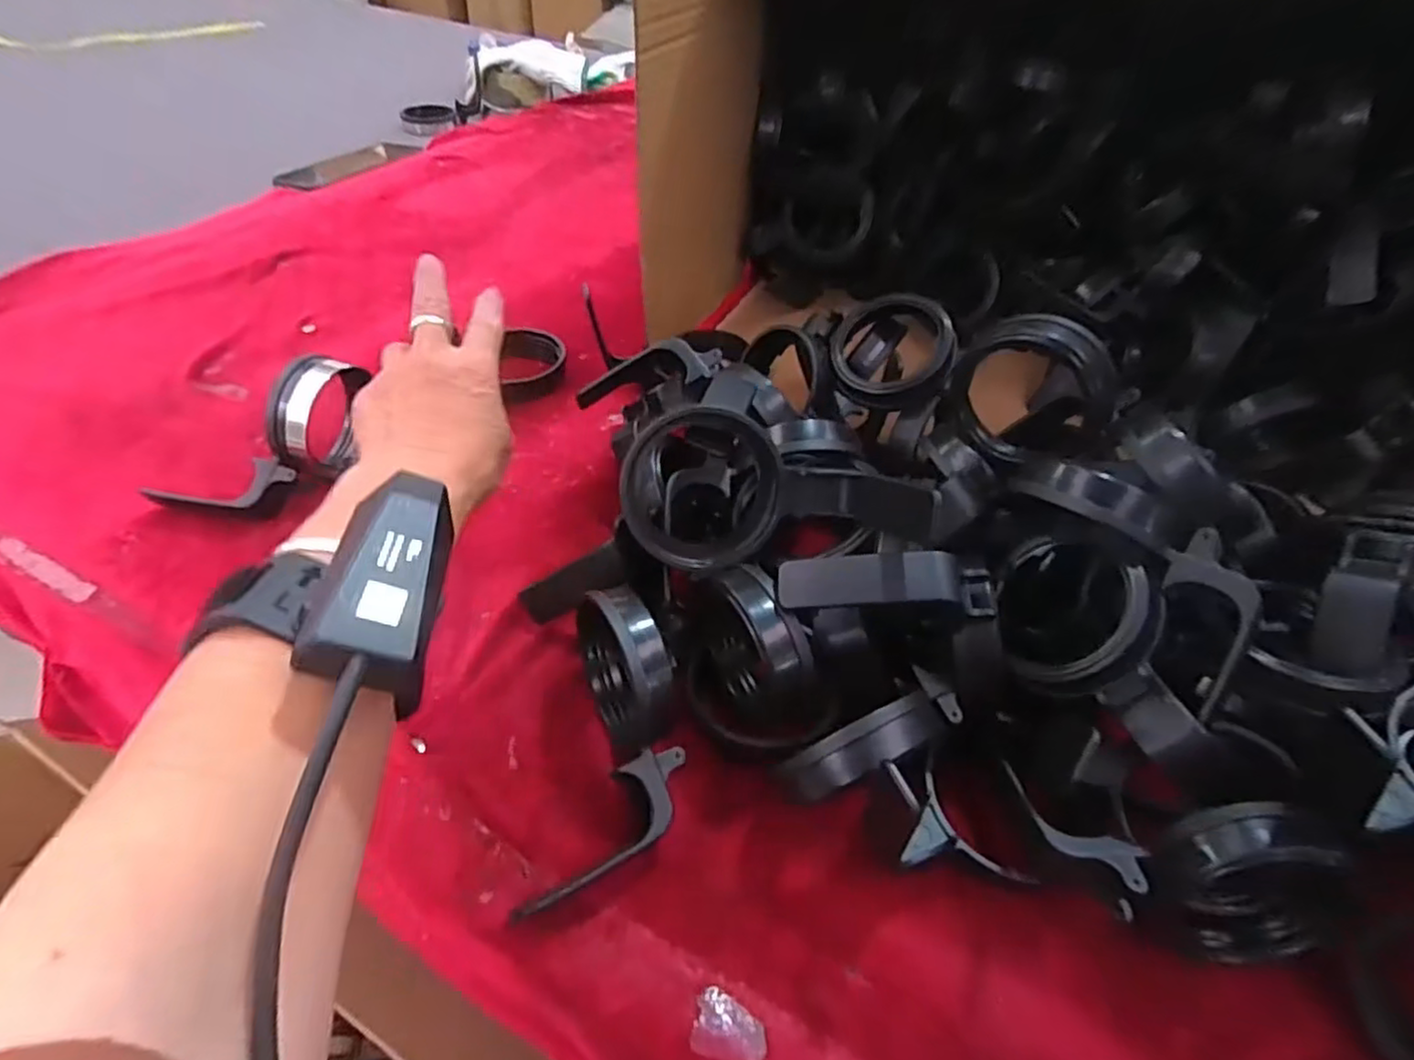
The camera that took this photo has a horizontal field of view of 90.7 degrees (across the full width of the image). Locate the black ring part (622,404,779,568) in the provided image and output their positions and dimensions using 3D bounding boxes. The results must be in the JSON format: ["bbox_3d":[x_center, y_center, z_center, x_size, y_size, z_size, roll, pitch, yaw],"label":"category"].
[{"bbox_3d":[-0.002,-0.018,0.311,0.068,0.072,0.020,5,17,-3],"label":"black ring part"}]

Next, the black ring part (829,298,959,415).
[{"bbox_3d":[0.110,-0.108,0.417,0.071,0.012,0.072,-5,77,22],"label":"black ring part"}]

